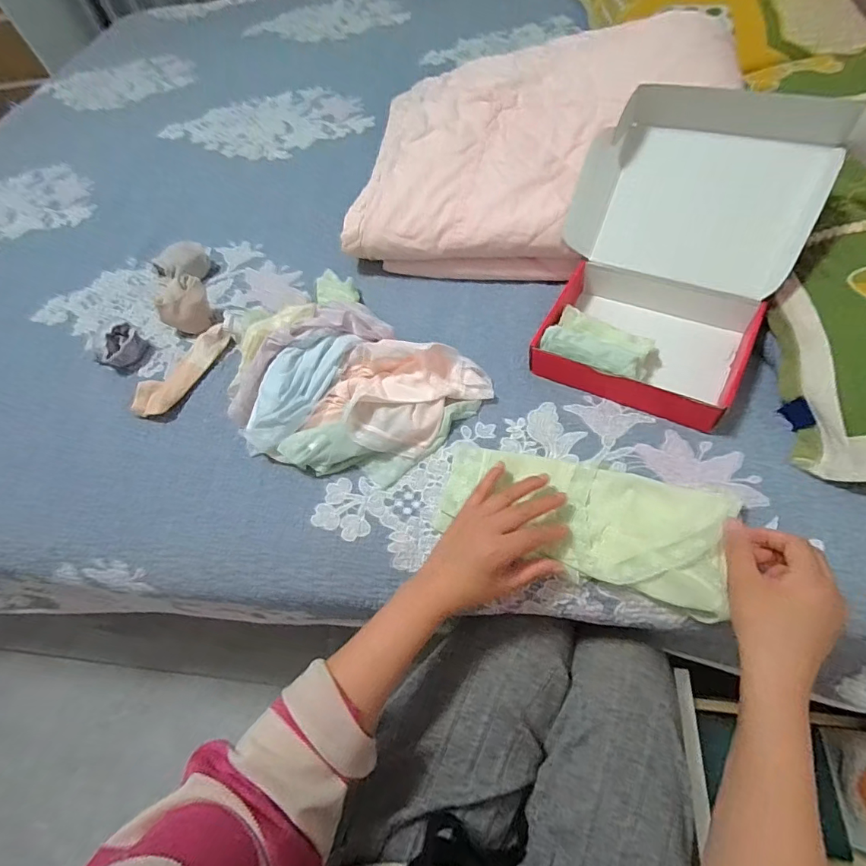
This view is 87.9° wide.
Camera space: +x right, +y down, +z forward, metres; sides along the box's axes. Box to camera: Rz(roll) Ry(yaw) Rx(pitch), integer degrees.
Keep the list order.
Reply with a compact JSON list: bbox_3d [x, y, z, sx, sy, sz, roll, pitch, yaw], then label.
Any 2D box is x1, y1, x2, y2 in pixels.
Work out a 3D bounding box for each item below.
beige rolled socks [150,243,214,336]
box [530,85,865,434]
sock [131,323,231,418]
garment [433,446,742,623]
[{"bbox_3d":[-0.348,-0.207,0.622,0.067,0.051,0.129,-18,59,-3],"label":"beige rolled socks"},{"bbox_3d":[0.249,-0.183,0.467,0.238,0.174,0.268,19,65,15],"label":"box"},{"bbox_3d":[-0.321,-0.083,0.573,0.037,0.029,0.150,21,66,12],"label":"sock"},{"bbox_3d":[0.141,0.078,0.438,0.261,0.023,0.114,18,66,18],"label":"garment"}]

